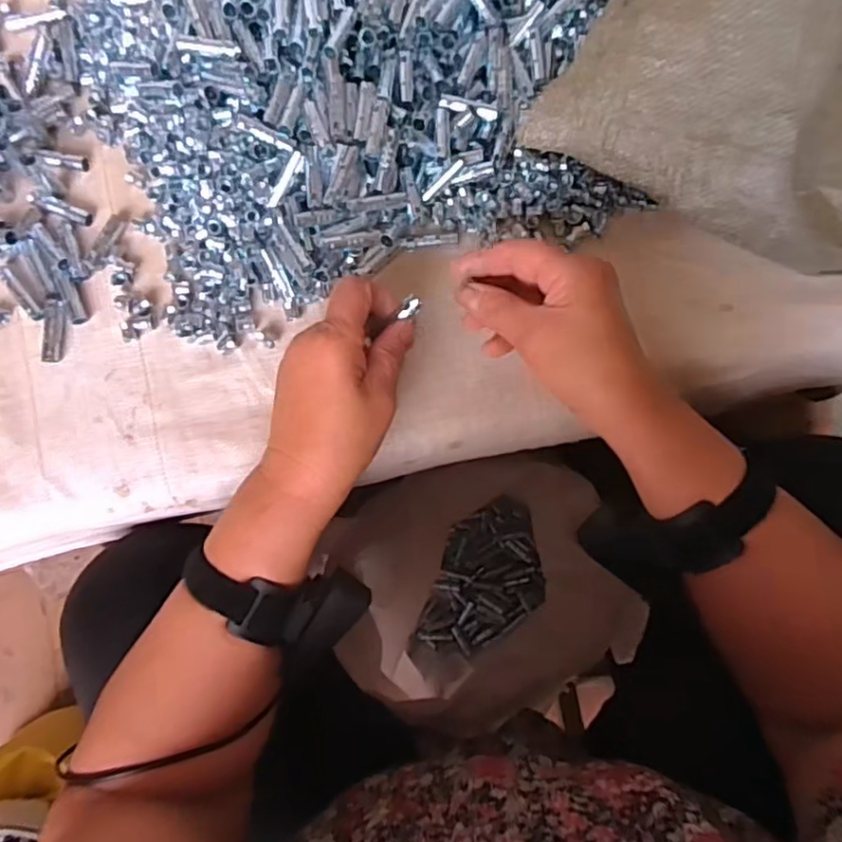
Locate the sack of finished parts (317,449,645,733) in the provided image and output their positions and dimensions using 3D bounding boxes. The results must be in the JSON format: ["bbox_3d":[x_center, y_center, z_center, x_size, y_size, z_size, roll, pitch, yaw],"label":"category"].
[{"bbox_3d":[0.049,0.193,0.763,0.275,0.271,0.249,-20,81,-1],"label":"sack of finished parts"}]

